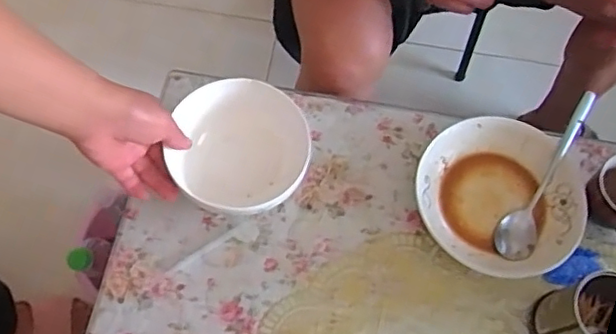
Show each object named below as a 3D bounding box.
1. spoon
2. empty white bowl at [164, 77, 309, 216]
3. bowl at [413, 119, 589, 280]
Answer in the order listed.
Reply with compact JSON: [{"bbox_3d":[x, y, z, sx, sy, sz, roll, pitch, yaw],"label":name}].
[{"bbox_3d":[0.248,0.004,0.609,0.042,0.034,0.201,26,69,11],"label":"spoon"},{"bbox_3d":[-0.069,-0.010,0.603,0.133,0.073,0.138,0,66,0],"label":"empty white bowl"},{"bbox_3d":[0.203,0.035,0.611,0.174,0.033,0.165,0,66,0],"label":"bowl"}]

